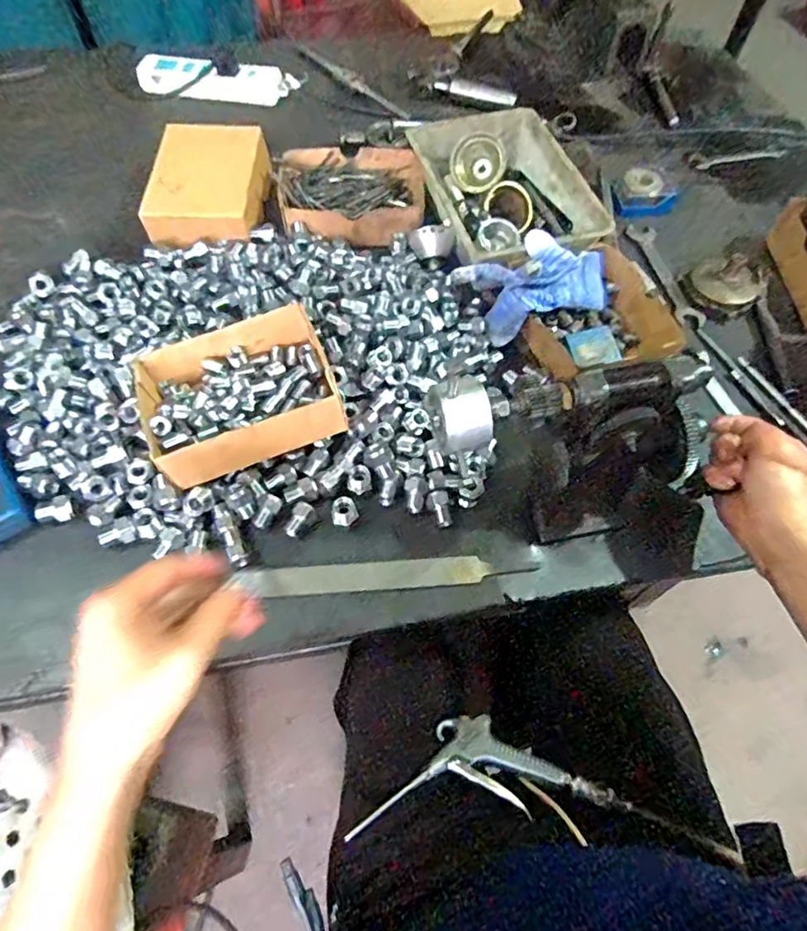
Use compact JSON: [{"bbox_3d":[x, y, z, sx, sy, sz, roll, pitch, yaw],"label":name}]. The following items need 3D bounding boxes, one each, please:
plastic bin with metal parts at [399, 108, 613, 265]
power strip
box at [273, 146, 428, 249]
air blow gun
[{"bbox_3d":[0.114,-0.330,0.682,0.169,0.063,0.241,-12,61,-10],"label":"plastic bin with metal parts"},{"bbox_3d":[-0.270,-0.560,0.822,0.232,0.036,0.042,0,60,-3],"label":"power strip"},{"bbox_3d":[-0.063,-0.329,0.685,0.175,0.045,0.144,0,60,-3],"label":"box"},{"bbox_3d":[0.073,0.289,0.534,0.238,0.027,0.096,-6,38,0],"label":"air blow gun"}]

